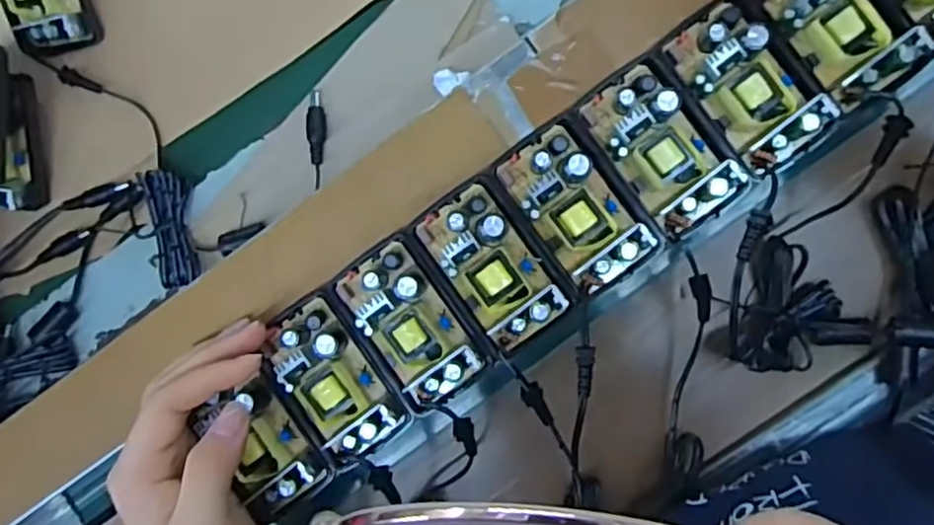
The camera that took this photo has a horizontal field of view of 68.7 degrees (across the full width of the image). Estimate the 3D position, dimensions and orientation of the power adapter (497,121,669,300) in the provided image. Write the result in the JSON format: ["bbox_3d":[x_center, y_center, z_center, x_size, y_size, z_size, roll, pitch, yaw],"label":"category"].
[{"bbox_3d":[0.052,-0.027,0.324,0.049,0.024,0.079,-36,86,1],"label":"power adapter"}]

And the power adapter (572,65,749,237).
[{"bbox_3d":[0.091,-0.054,0.319,0.045,0.023,0.079,-37,86,1],"label":"power adapter"}]

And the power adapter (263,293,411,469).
[{"bbox_3d":[-0.067,0.057,0.333,0.042,0.023,0.078,-35,85,6],"label":"power adapter"}]

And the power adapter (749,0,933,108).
[{"bbox_3d":[0.172,-0.113,0.311,0.049,0.021,0.077,-42,86,1],"label":"power adapter"}]

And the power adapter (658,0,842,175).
[{"bbox_3d":[0.130,-0.084,0.315,0.046,0.022,0.076,-38,86,1],"label":"power adapter"}]

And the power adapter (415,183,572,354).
[{"bbox_3d":[0.012,0.003,0.327,0.040,0.028,0.076,-35,86,1],"label":"power adapter"}]

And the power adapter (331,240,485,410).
[{"bbox_3d":[-0.029,0.030,0.331,0.041,0.027,0.076,-35,86,1],"label":"power adapter"}]

